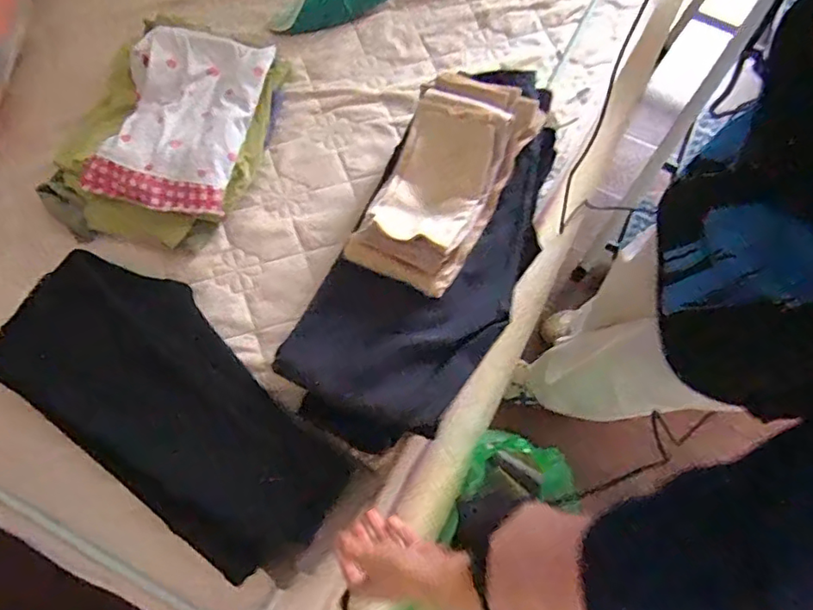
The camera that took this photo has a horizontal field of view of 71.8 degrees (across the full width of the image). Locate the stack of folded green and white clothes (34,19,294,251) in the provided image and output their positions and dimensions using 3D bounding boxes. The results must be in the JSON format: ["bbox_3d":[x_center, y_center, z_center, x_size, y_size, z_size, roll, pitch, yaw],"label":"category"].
[{"bbox_3d":[-0.319,-0.235,0.747,0.251,0.062,0.326,16,75,4],"label":"stack of folded green and white clothes"}]

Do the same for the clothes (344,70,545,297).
[{"bbox_3d":[0.038,-0.153,0.655,0.148,0.066,0.256,29,76,7],"label":"clothes"}]

